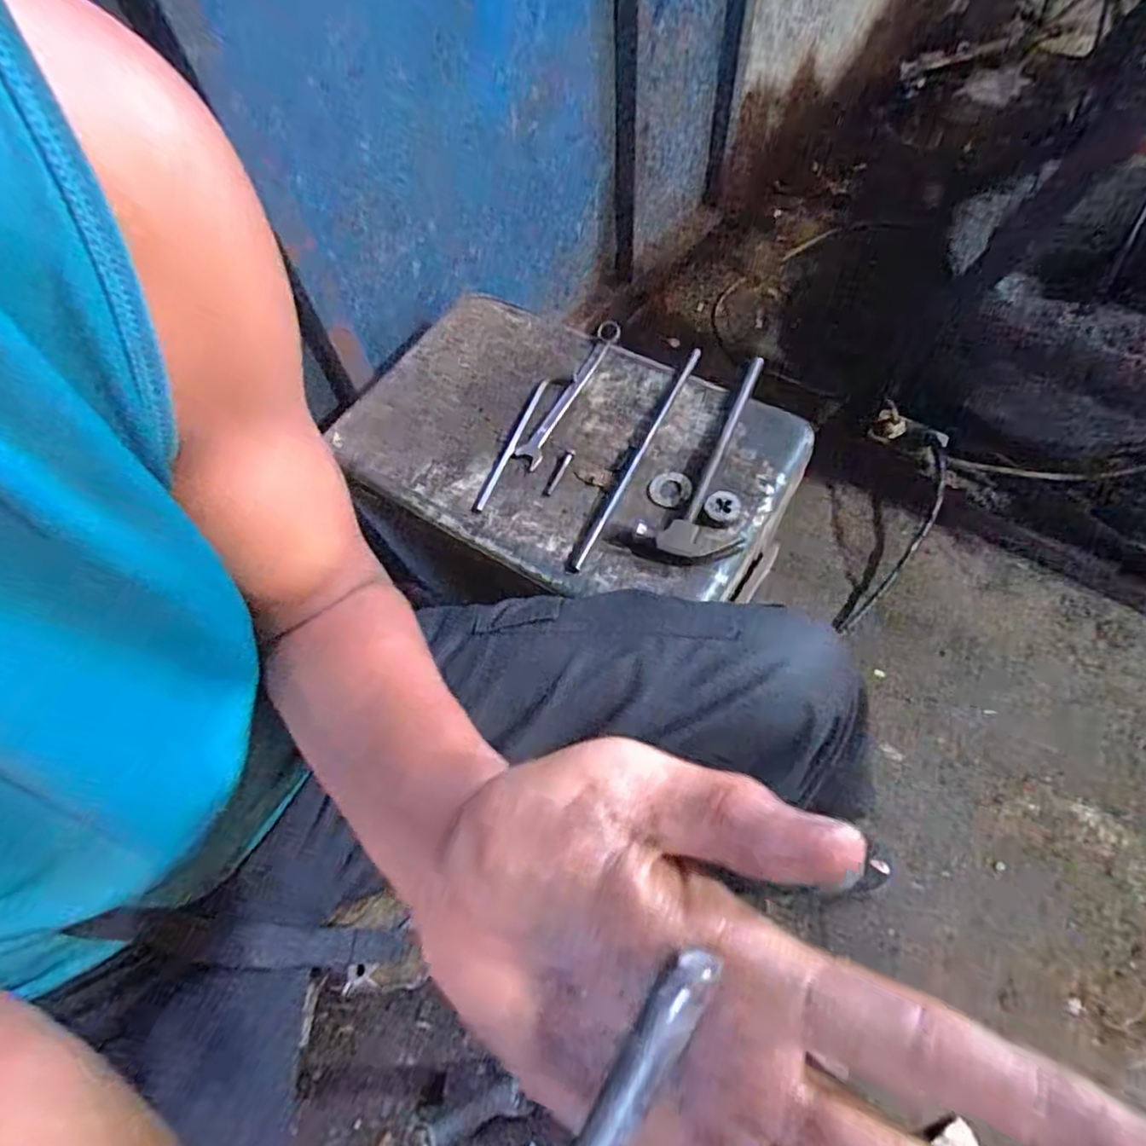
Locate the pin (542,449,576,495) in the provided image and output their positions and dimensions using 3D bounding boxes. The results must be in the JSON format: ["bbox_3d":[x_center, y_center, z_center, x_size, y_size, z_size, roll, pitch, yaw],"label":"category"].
[{"bbox_3d":[-0.015,-0.110,0.689,0.011,0.004,0.066,23,67,14],"label":"pin"}]

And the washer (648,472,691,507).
[{"bbox_3d":[0.102,-0.089,0.658,0.042,0.005,0.039,-1,62,2],"label":"washer"}]

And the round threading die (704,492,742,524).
[{"bbox_3d":[0.152,-0.067,0.630,0.035,0.008,0.033,-1,62,2],"label":"round threading die"}]

